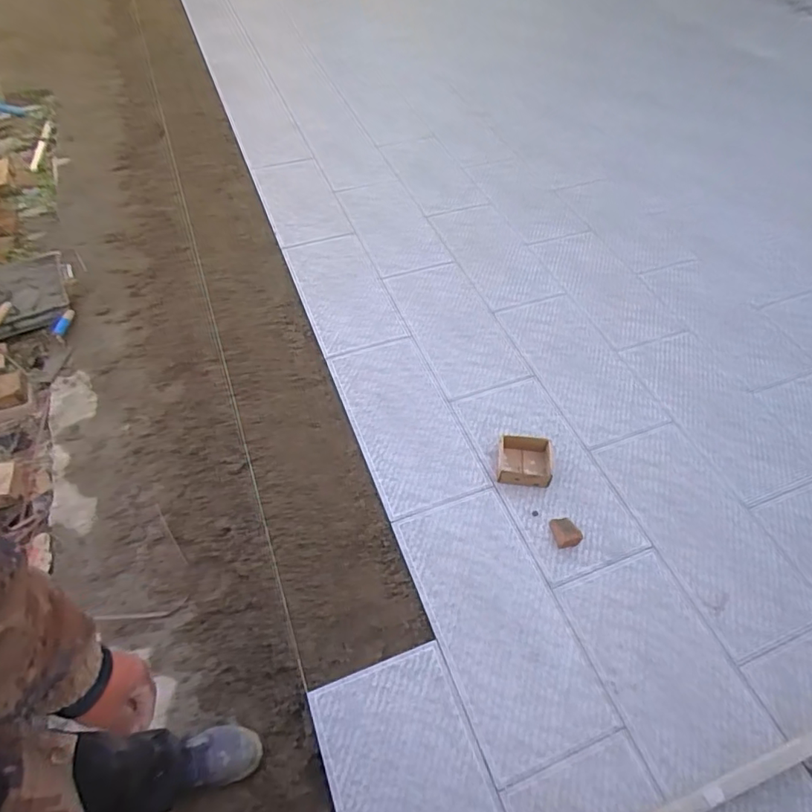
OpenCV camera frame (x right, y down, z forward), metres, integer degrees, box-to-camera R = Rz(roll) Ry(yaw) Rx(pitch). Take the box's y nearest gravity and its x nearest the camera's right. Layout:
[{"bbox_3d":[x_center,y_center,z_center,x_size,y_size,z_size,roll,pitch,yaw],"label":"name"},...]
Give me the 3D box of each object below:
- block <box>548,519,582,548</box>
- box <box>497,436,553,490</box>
[{"bbox_3d":[0.415,0.323,1.364,0.063,0.041,0.083,-11,55,-12],"label":"block"},{"bbox_3d":[0.334,0.155,1.474,0.146,0.052,0.136,9,54,3],"label":"box"}]

